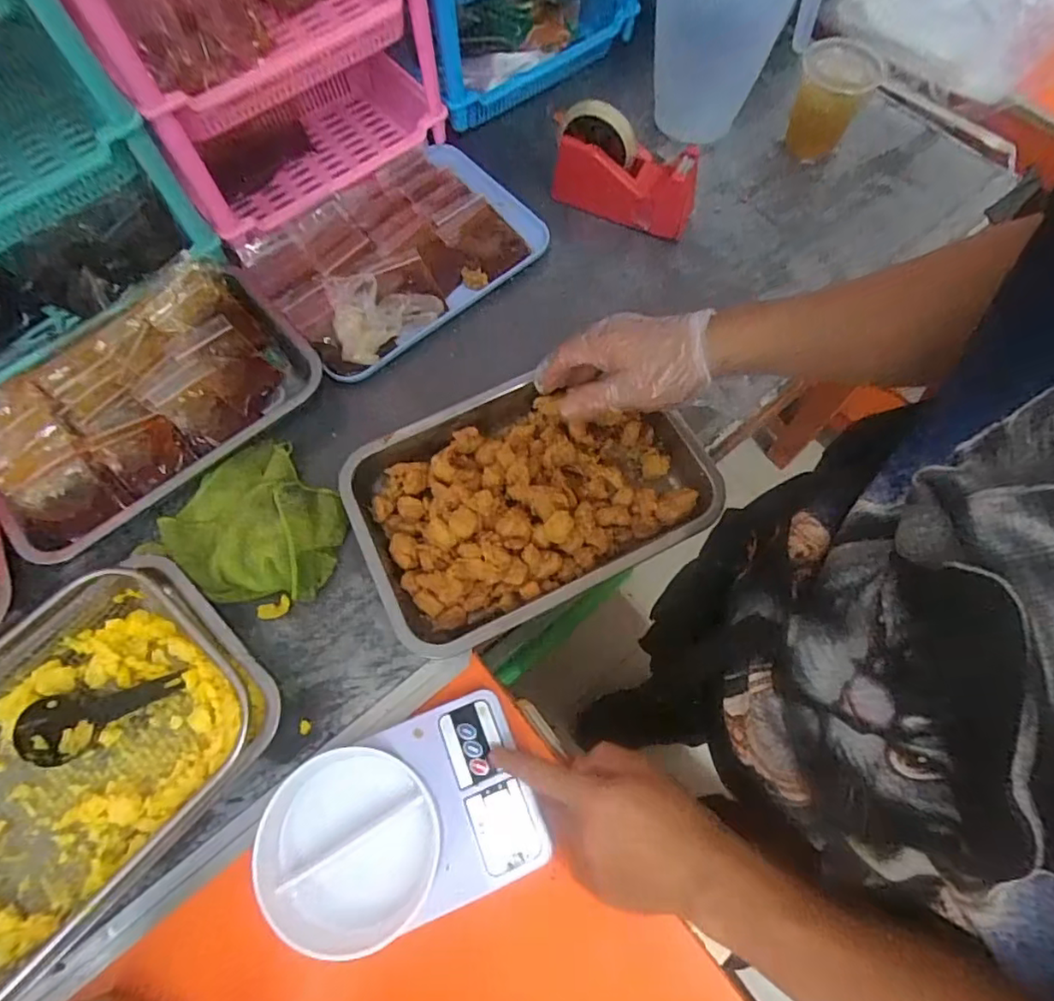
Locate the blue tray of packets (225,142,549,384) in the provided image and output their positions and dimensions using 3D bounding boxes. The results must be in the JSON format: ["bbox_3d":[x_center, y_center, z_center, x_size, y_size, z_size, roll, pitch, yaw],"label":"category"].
[{"bbox_3d":[-0.147,-0.287,0.665,0.295,0.048,0.216,-40,71,-15],"label":"blue tray of packets"}]

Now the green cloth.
[{"bbox_3d":[-0.251,0.022,0.544,0.162,0.038,0.136,41,73,17],"label":"green cloth"}]

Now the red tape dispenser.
[{"bbox_3d":[0.112,-0.370,0.660,0.154,0.101,0.054,16,67,8],"label":"red tape dispenser"}]

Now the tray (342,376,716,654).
[{"bbox_3d":[0.003,-0.007,0.545,0.305,0.055,0.209,-23,67,-9],"label":"tray"}]

